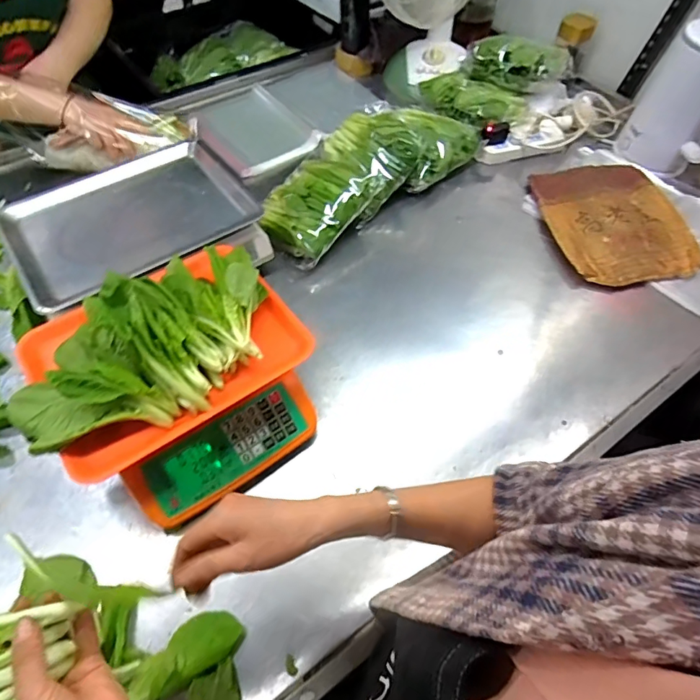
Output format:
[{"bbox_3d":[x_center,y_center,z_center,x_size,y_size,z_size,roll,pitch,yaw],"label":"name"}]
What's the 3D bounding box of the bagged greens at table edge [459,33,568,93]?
[{"bbox_3d":[0.350,-0.602,0.974,0.217,0.069,0.117,16,57,8],"label":"bagged greens at table edge"}]

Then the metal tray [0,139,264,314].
[{"bbox_3d":[-0.342,-0.213,0.723,0.335,0.024,0.246,-32,64,-22],"label":"metal tray"}]

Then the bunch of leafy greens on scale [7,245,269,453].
[{"bbox_3d":[-0.220,-0.015,0.519,0.164,0.089,0.319,36,62,19],"label":"bunch of leafy greens on scale"}]

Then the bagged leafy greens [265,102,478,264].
[{"bbox_3d":[0.027,-0.337,0.870,0.437,0.123,0.189,-37,65,-24],"label":"bagged leafy greens"}]

